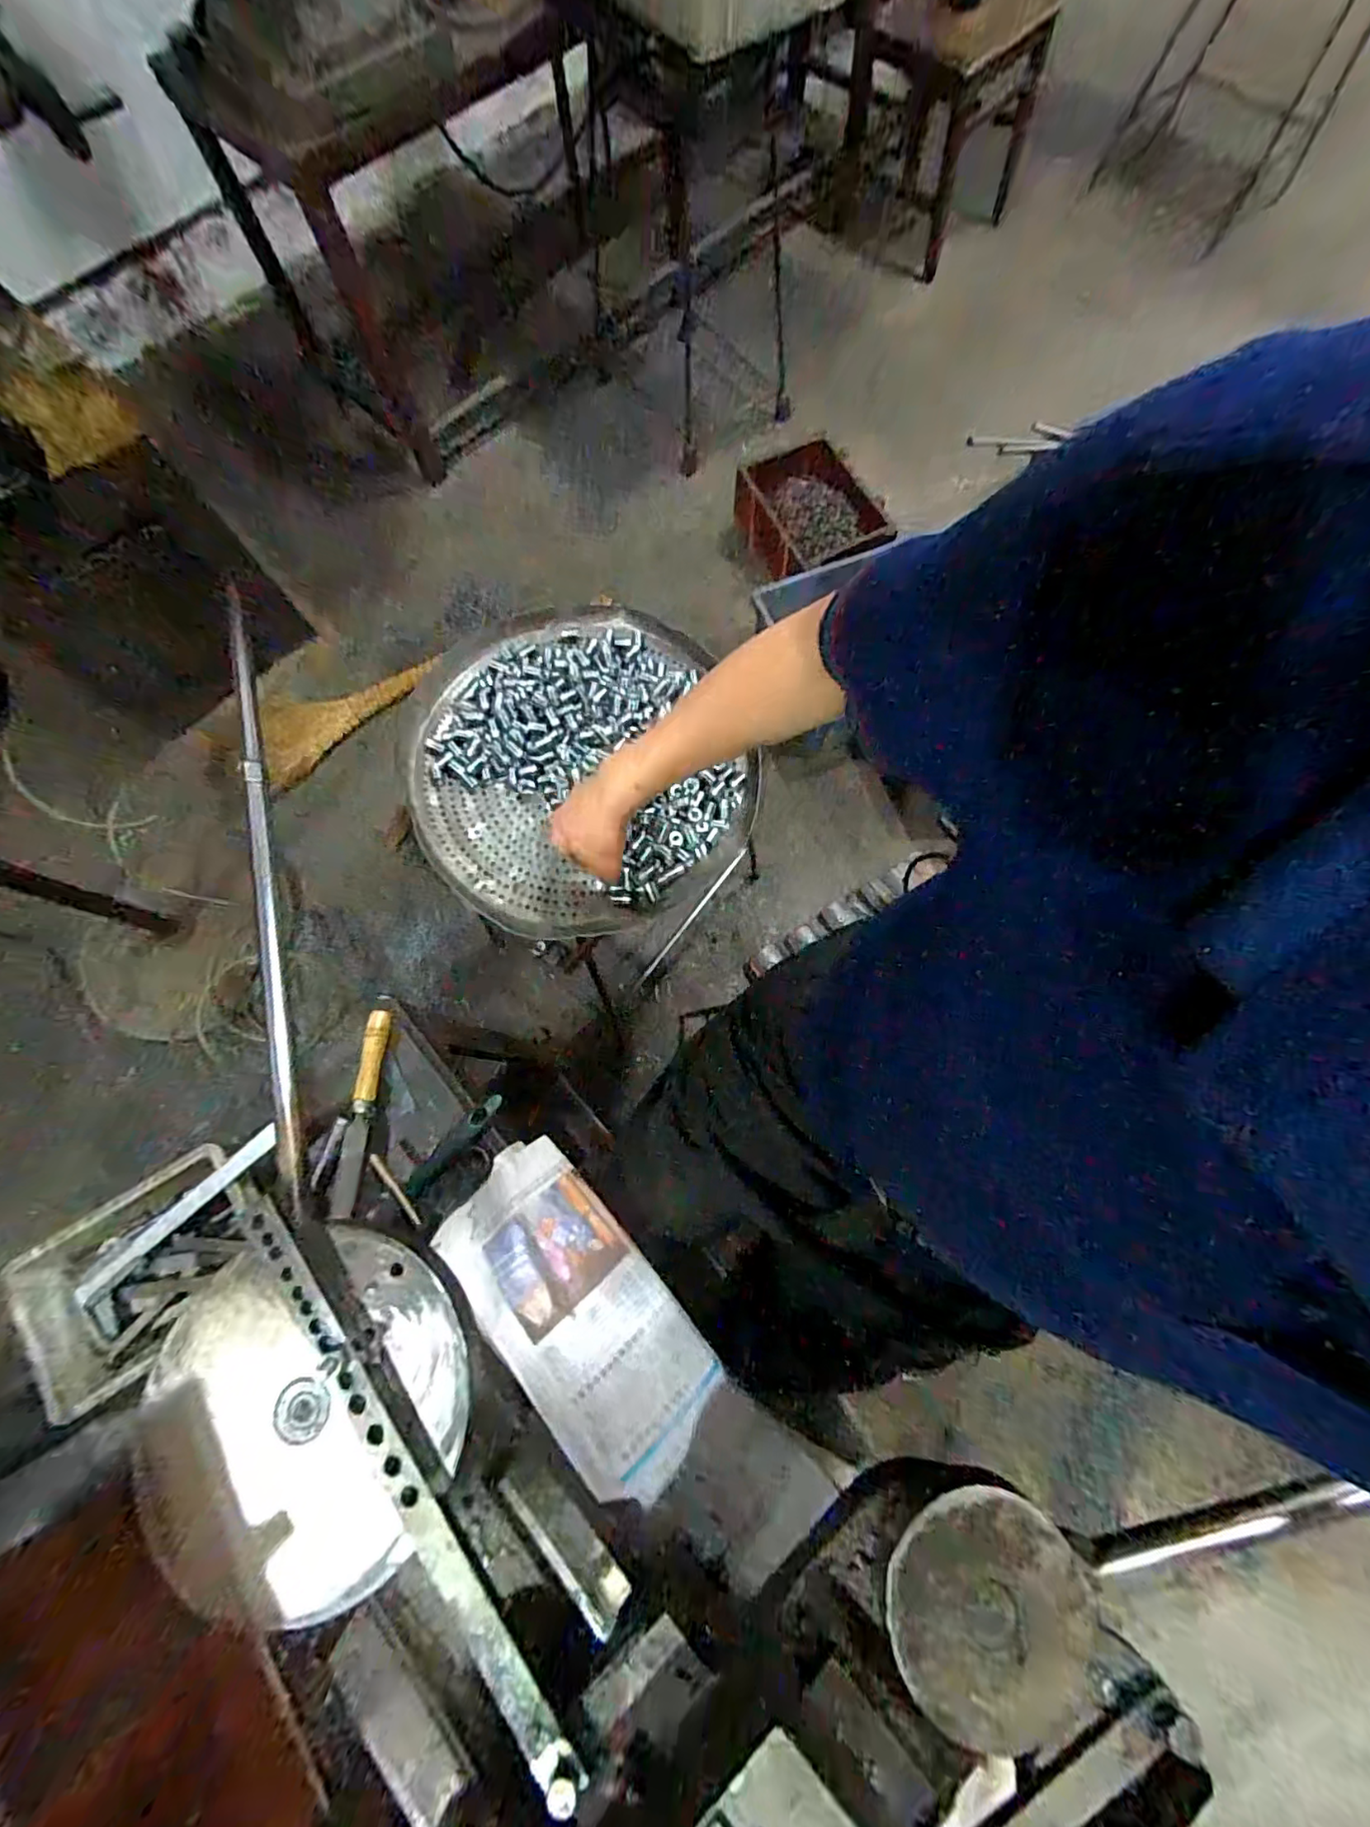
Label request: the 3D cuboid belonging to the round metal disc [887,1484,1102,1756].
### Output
[{"bbox_3d":[0.155,0.351,0.300,0.099,0.016,0.104,-1,74,2],"label":"round metal disc"}]

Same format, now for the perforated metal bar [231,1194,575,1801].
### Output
[{"bbox_3d":[-0.164,0.297,0.333,0.021,0.022,0.339,-38,76,-9],"label":"perforated metal bar"}]

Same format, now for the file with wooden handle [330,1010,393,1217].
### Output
[{"bbox_3d":[-0.277,0.166,0.517,0.023,0.020,0.163,1,74,2],"label":"file with wooden handle"}]

